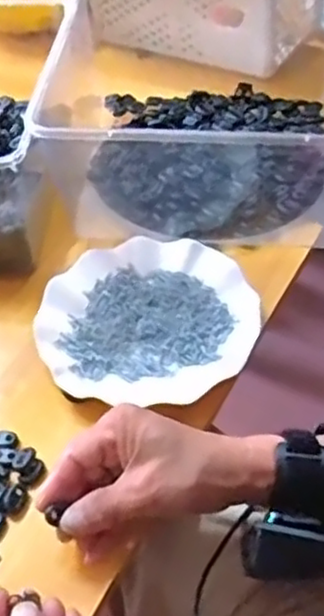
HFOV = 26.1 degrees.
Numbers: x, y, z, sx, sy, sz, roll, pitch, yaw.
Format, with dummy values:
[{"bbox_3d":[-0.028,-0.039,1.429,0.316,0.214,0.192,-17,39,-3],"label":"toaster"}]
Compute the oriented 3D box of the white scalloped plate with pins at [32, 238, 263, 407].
[{"bbox_3d":[-0.012,0.007,0.605,0.182,0.019,0.174,-2,47,2],"label":"white scalloped plate with pins"}]

